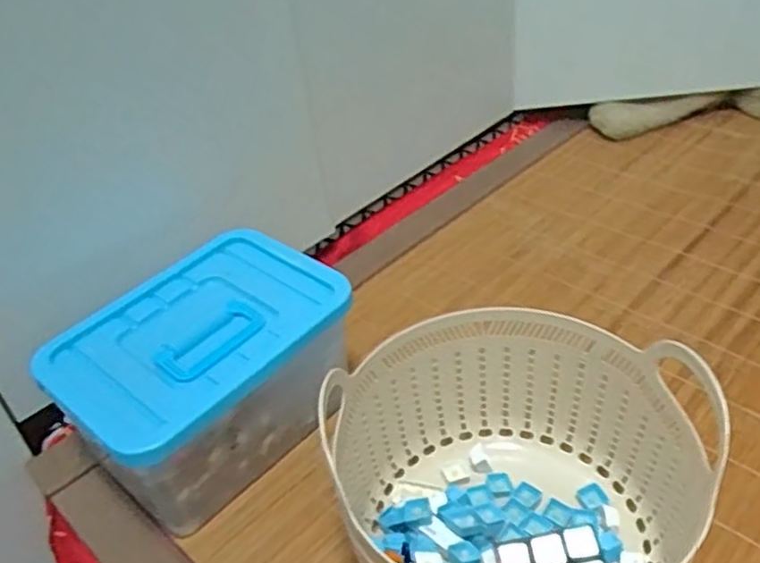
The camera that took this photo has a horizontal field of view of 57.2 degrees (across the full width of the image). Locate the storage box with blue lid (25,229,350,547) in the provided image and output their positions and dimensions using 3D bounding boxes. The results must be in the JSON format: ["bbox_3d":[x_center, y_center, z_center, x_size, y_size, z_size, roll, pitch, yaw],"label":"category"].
[{"bbox_3d":[-0.140,0.081,0.577,0.205,0.130,0.156,-34,45,-31],"label":"storage box with blue lid"}]

